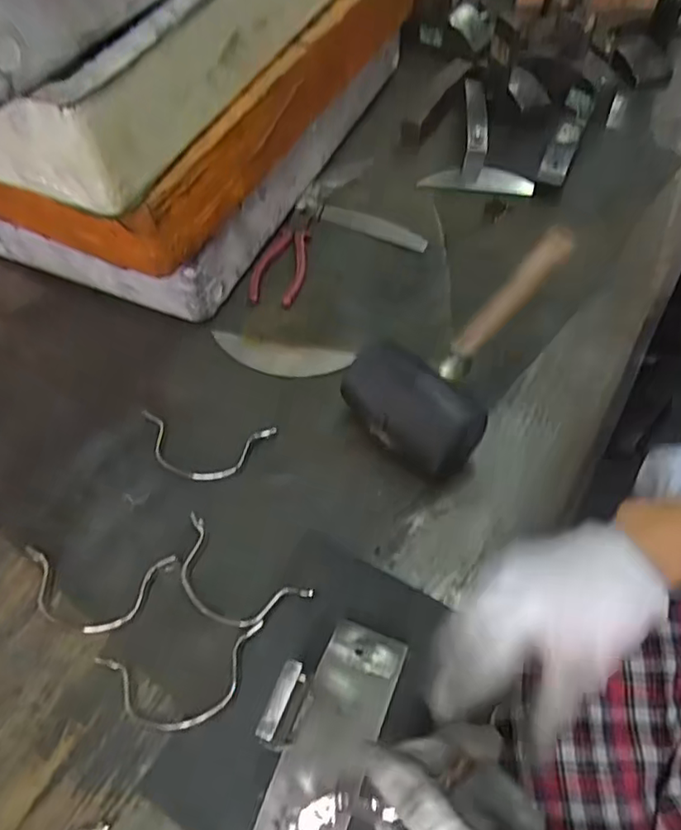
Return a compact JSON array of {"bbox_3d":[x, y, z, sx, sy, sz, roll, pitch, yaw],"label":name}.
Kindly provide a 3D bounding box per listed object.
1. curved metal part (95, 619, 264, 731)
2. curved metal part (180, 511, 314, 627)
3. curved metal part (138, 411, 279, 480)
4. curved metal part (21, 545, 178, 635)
[{"bbox_3d":[-0.113,0.189,0.425,0.121,0.013,0.058,-10,56,-3],"label":"curved metal part"},{"bbox_3d":[-0.086,0.125,0.458,0.121,0.014,0.056,29,62,21],"label":"curved metal part"},{"bbox_3d":[-0.122,0.028,0.528,0.120,0.012,0.056,5,56,7],"label":"curved metal part"},{"bbox_3d":[-0.191,0.135,0.463,0.116,0.012,0.059,1,56,4],"label":"curved metal part"}]

